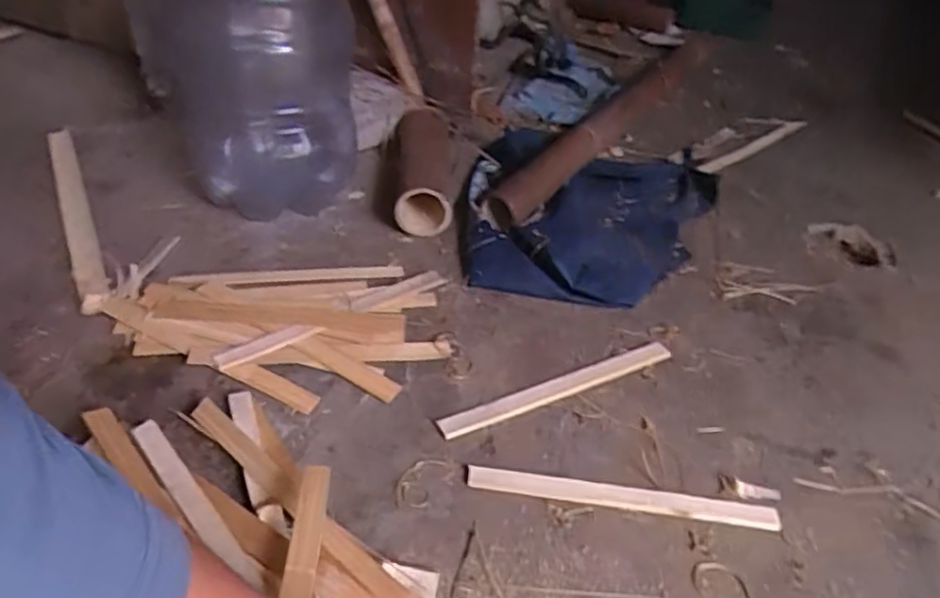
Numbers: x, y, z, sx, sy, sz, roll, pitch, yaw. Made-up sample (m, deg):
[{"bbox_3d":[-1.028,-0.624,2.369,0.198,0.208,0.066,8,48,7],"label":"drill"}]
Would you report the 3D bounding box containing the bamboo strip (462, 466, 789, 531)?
[{"bbox_3d":[0.150,0.197,0.658,0.301,0.005,0.026,7,40,4],"label":"bamboo strip"}]

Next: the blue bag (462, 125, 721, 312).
[{"bbox_3d":[0.187,-0.150,1.039,0.381,0.055,0.460,11,41,8],"label":"blue bag"}]

